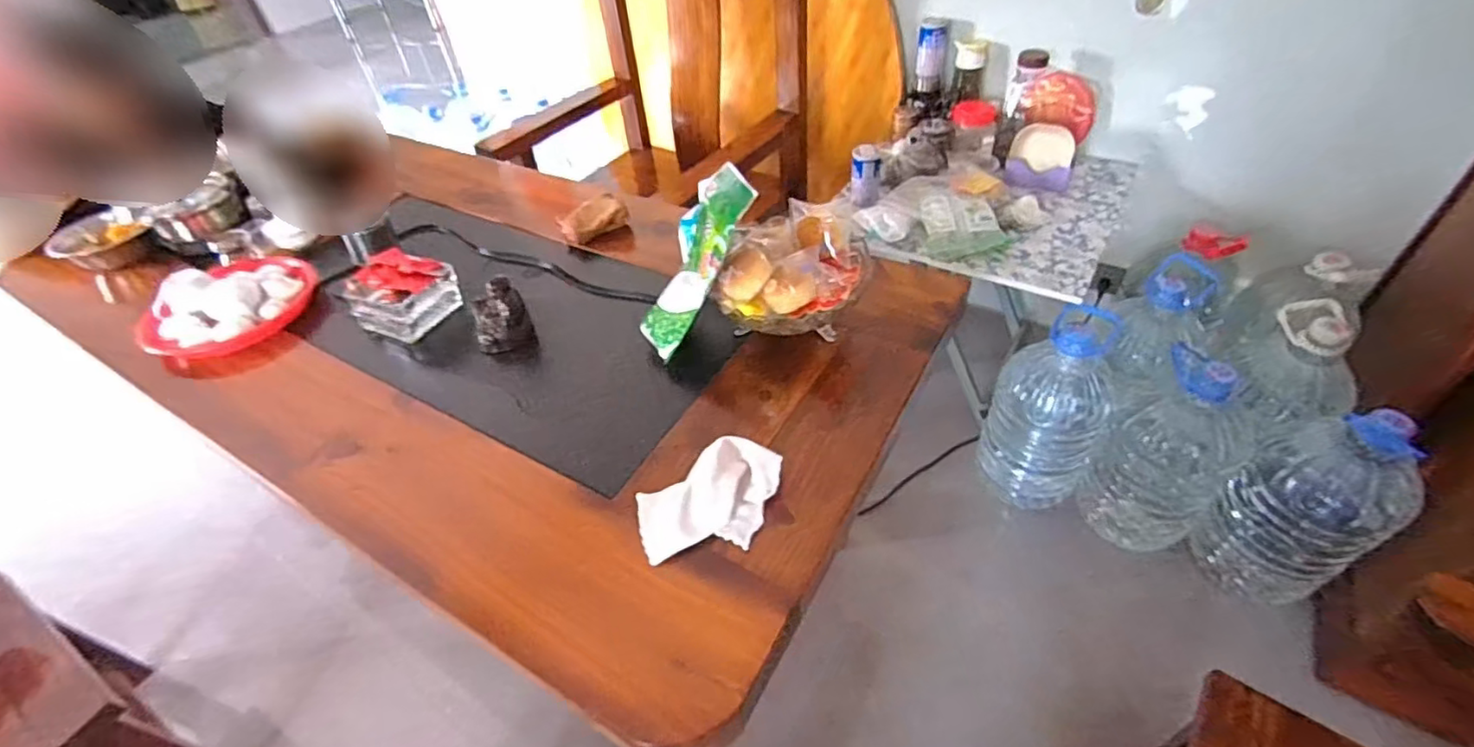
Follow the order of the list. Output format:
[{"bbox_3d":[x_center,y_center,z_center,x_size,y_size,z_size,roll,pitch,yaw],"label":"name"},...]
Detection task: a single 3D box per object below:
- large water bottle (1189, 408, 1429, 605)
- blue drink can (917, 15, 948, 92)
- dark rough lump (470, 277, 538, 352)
[{"bbox_3d":[1.068,0.230,1.151,0.191,0.444,0.217,-26,49,-20],"label":"large water bottle"},{"bbox_3d":[0.482,-0.790,1.538,0.067,0.164,0.057,-2,24,2],"label":"blue drink can"},{"bbox_3d":[-0.363,-0.089,0.946,0.089,0.092,0.073,-22,48,-17],"label":"dark rough lump"}]

